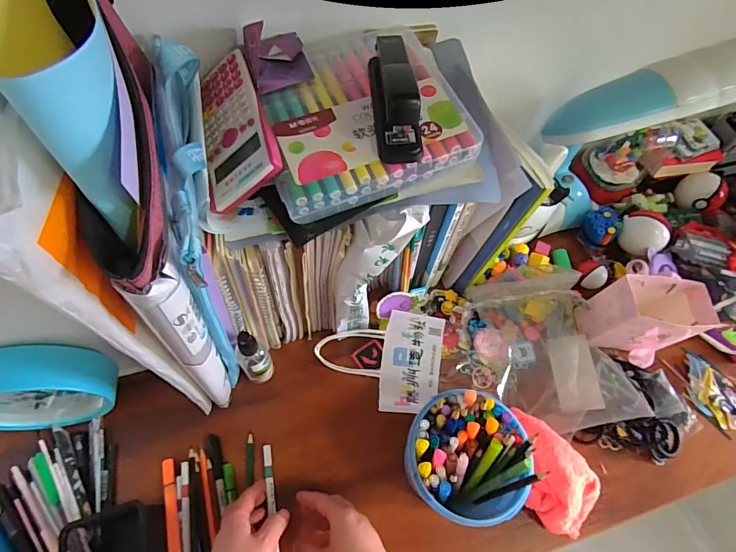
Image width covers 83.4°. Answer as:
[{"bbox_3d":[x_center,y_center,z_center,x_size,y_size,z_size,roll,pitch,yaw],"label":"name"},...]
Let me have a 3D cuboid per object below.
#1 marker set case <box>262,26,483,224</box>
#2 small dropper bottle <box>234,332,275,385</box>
[{"bbox_3d":[-0.014,-0.161,0.401,0.185,0.042,0.188,-18,65,-13],"label":"marker set case"},{"bbox_3d":[-0.143,0.107,0.524,0.037,0.132,0.031,-32,69,-19],"label":"small dropper bottle"}]

